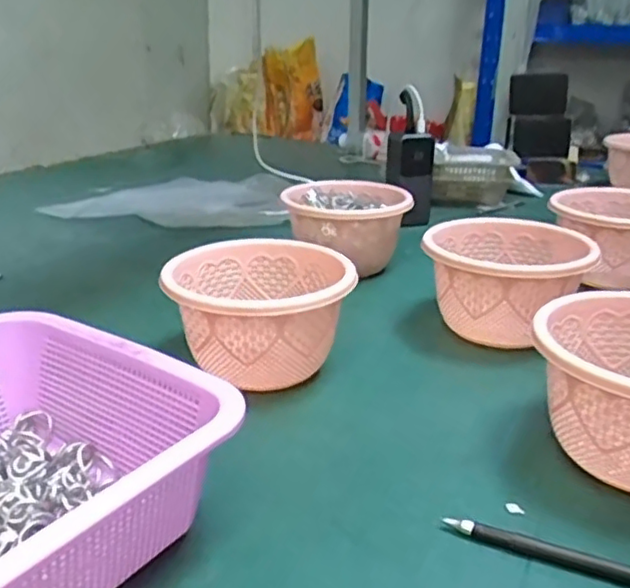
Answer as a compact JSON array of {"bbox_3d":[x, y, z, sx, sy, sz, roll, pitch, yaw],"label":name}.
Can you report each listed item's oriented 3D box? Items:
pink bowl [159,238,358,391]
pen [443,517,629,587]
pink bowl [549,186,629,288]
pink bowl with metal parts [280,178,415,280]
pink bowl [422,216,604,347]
[{"bbox_3d":[-0.044,0.019,0.519,0.133,0.088,0.136,1,22,0],"label":"pink bowl"},{"bbox_3d":[0.144,0.140,0.333,0.150,0.011,0.011,12,24,24],"label":"pen"},{"bbox_3d":[0.329,-0.059,0.722,0.138,0.093,0.145,1,22,0],"label":"pink bowl"},{"bbox_3d":[0.033,-0.075,0.748,0.137,0.084,0.148,-2,22,-7],"label":"pink bowl with metal parts"},{"bbox_3d":[0.172,-0.007,0.589,0.140,0.088,0.140,9,24,19],"label":"pink bowl"}]

